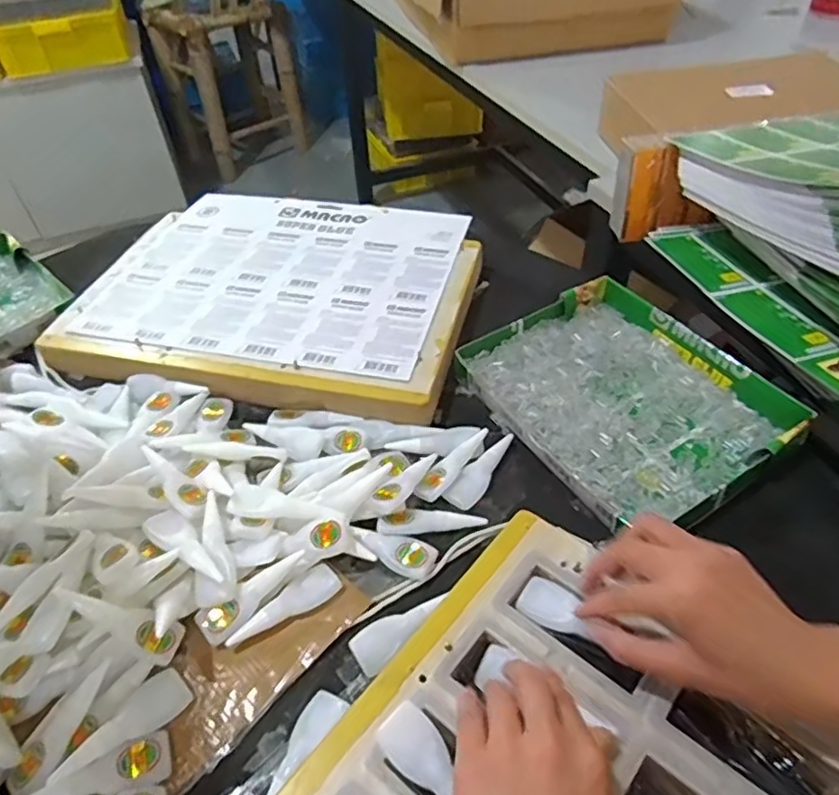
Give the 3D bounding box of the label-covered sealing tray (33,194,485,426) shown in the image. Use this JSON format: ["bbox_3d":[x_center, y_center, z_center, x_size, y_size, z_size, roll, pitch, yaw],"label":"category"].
[{"bbox_3d":[-0.146,-0.127,0.705,0.409,0.034,0.333,10,47,12],"label":"label-covered sealing tray"}]

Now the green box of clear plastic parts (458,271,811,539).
[{"bbox_3d":[0.188,-0.004,0.582,0.208,0.039,0.256,-25,50,-20],"label":"green box of clear plastic parts"}]

